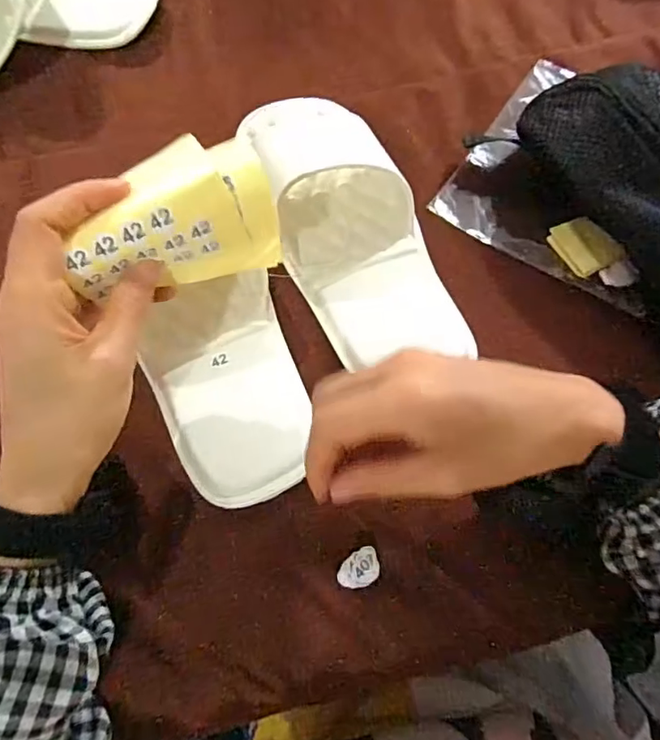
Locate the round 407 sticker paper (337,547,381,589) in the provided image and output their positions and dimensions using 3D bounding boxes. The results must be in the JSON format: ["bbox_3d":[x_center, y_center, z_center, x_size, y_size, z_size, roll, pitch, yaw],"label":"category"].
[{"bbox_3d":[0.017,0.113,0.306,0.025,0.005,0.018,-24,80,-12],"label":"round 407 sticker paper"}]

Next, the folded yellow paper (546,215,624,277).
[{"bbox_3d":[0.177,-0.087,0.376,0.029,0.015,0.046,-34,73,-11],"label":"folded yellow paper"}]

